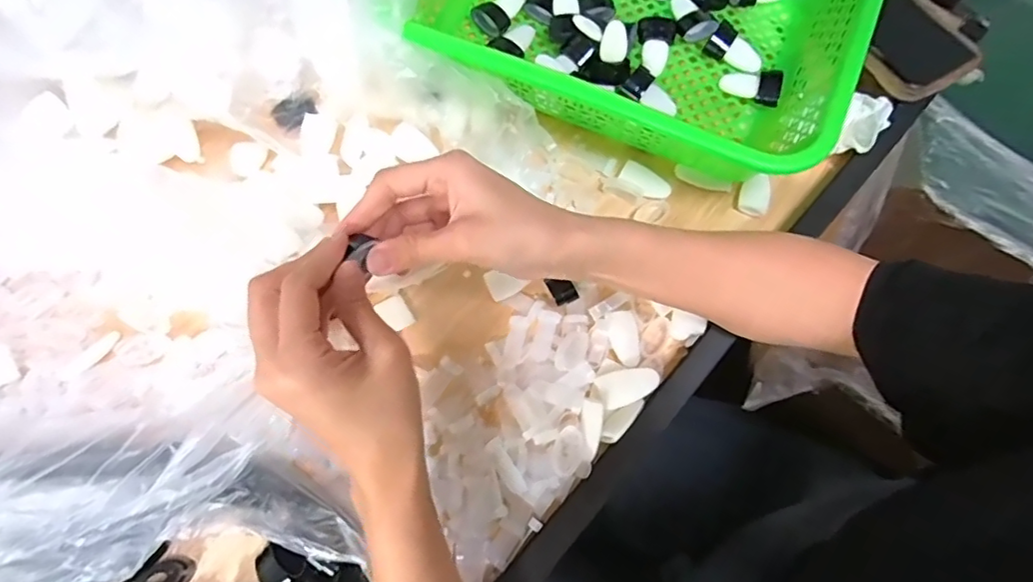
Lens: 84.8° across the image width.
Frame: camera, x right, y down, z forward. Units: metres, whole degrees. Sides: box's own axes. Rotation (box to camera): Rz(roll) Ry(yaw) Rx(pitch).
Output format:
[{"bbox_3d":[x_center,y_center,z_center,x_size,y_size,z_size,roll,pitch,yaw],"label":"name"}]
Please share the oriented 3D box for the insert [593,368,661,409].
[{"bbox_3d":[0.078,0.067,0.397,0.044,0.010,0.022,-14,72,-6],"label":"insert"}]

